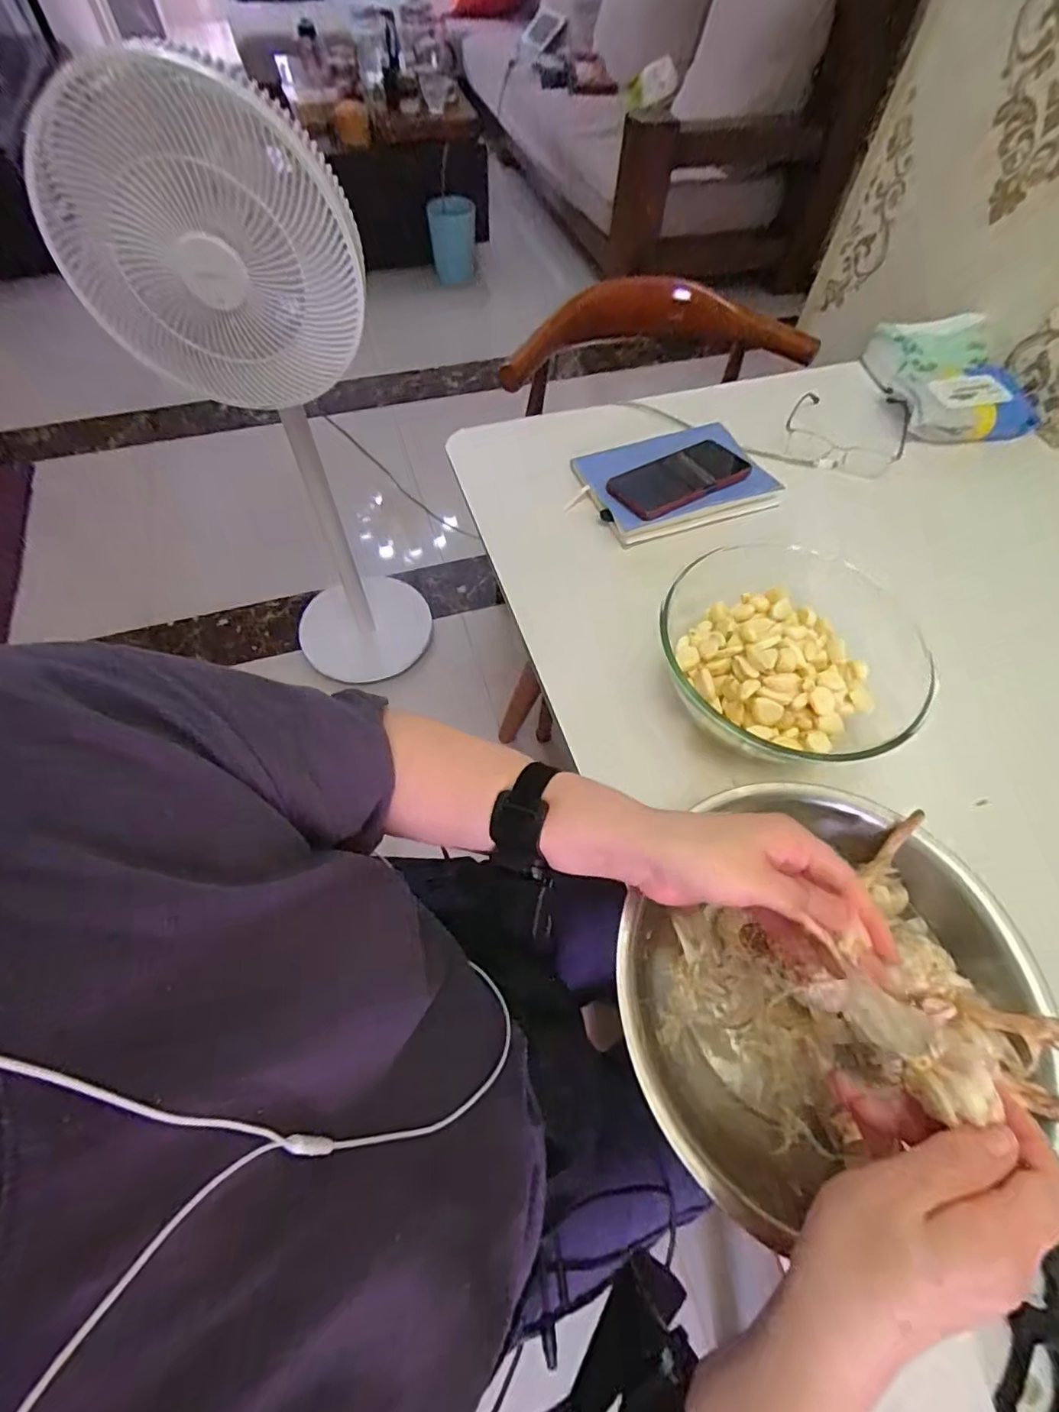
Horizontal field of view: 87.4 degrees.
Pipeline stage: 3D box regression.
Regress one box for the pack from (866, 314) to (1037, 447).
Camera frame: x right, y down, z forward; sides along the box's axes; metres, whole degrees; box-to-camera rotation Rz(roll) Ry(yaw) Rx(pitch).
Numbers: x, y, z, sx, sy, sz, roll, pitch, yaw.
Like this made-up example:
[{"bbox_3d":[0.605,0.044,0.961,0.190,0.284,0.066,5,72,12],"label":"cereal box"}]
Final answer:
[{"bbox_3d":[0.564,-0.439,0.736,0.171,0.076,0.199,-4,61,-4],"label":"pack"}]

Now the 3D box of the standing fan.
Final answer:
[{"bbox_3d":[-0.392,-0.448,1.039,0.326,1.049,0.295,-4,61,-3],"label":"standing fan"}]

